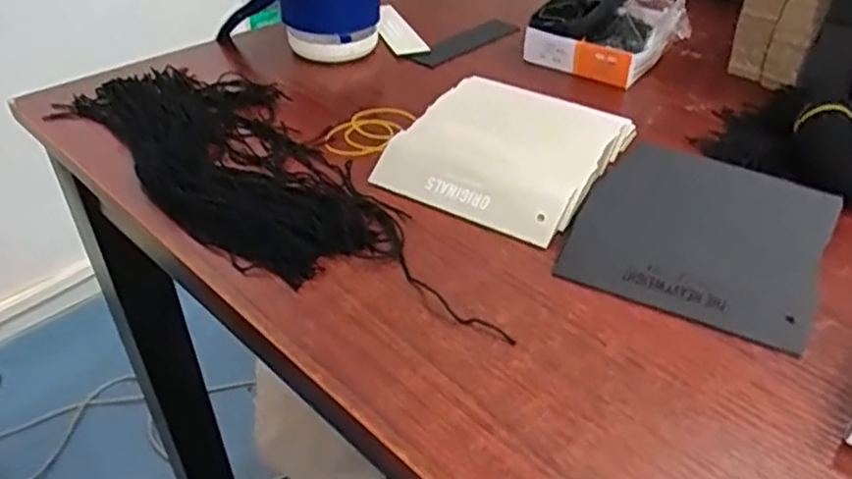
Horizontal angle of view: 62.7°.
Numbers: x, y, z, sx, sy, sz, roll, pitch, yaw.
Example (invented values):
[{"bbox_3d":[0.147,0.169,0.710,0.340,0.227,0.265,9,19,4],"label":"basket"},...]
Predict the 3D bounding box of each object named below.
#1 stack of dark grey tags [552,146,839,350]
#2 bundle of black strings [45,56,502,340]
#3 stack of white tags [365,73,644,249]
[{"bbox_3d":[0.159,-0.008,0.399,0.127,0.013,0.139,23,48,22],"label":"stack of dark grey tags"},{"bbox_3d":[-0.108,-0.049,0.452,0.369,0.018,0.131,30,46,35],"label":"bundle of black strings"},{"bbox_3d":[0.053,-0.059,0.466,0.130,0.023,0.140,20,41,25],"label":"stack of white tags"}]

